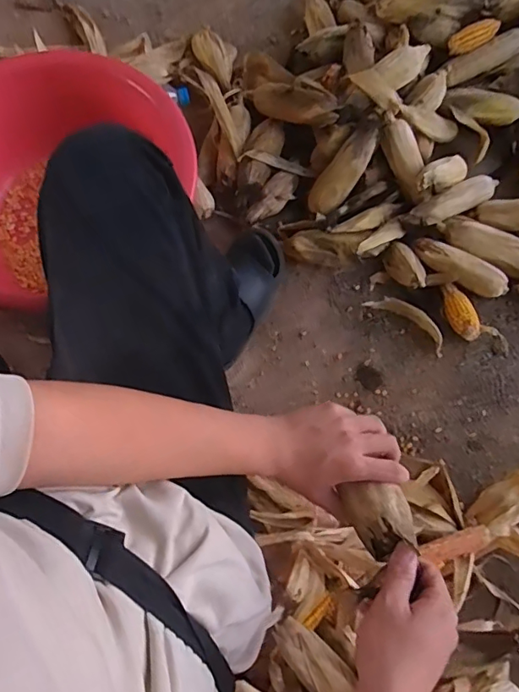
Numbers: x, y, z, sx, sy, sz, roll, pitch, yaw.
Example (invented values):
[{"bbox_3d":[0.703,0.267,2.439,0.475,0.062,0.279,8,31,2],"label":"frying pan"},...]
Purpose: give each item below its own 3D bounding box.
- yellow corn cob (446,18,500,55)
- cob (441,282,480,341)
[{"bbox_3d":[0.447,-0.640,1.065,0.112,0.044,0.042,-23,77,-7],"label":"yellow corn cob"},{"bbox_3d":[0.382,-0.065,0.975,0.046,0.039,0.115,-10,76,-3],"label":"cob"}]

